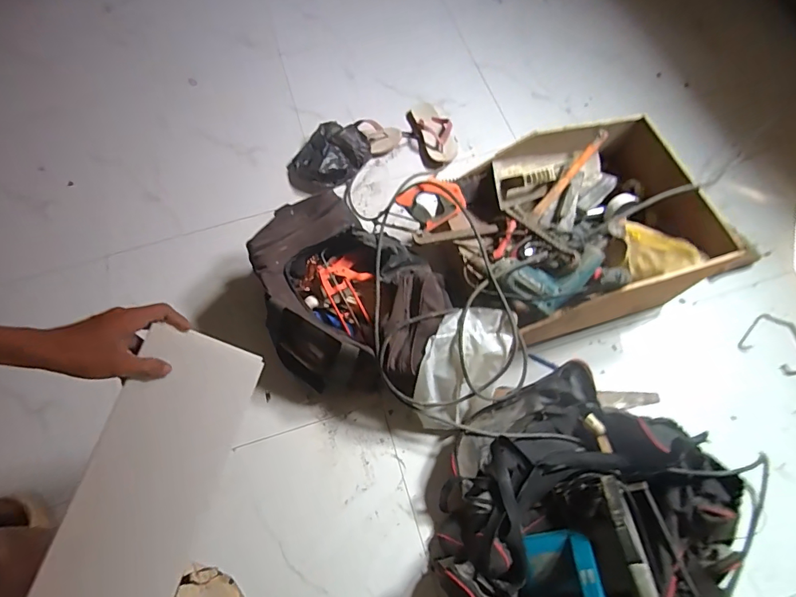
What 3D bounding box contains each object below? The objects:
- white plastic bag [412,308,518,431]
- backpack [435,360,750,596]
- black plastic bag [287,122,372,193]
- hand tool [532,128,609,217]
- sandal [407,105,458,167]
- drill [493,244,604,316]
[{"bbox_3d":[0.132,0.146,0.920,0.153,0.159,0.242,27,71,12],"label":"white plastic bag"},{"bbox_3d":[0.327,0.401,0.810,0.474,0.265,0.478,-1,68,1],"label":"backpack"},{"bbox_3d":[-0.205,-0.405,1.264,0.231,0.084,0.178,-39,71,-12],"label":"black plastic bag"},{"bbox_3d":[0.393,-0.284,1.019,0.023,0.020,0.234,43,99,17],"label":"hand tool"},{"bbox_3d":[0.104,-0.484,1.316,0.111,0.053,0.232,-19,68,-5],"label":"sandal"},{"bbox_3d":[0.305,-0.066,0.910,0.167,0.058,0.161,-41,72,-14],"label":"drill"}]

